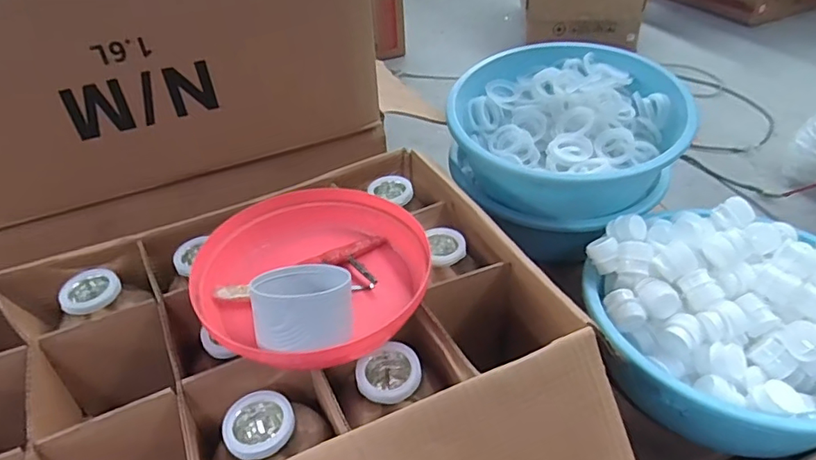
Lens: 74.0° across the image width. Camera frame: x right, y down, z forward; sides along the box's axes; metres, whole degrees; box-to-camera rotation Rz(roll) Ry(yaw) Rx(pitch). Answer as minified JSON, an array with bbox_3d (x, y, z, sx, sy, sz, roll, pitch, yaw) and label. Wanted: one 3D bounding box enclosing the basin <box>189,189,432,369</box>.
[{"bbox_3d":[-0.095,0.040,0.544,0.226,0.070,0.198,-25,44,-23],"label":"basin"}]

